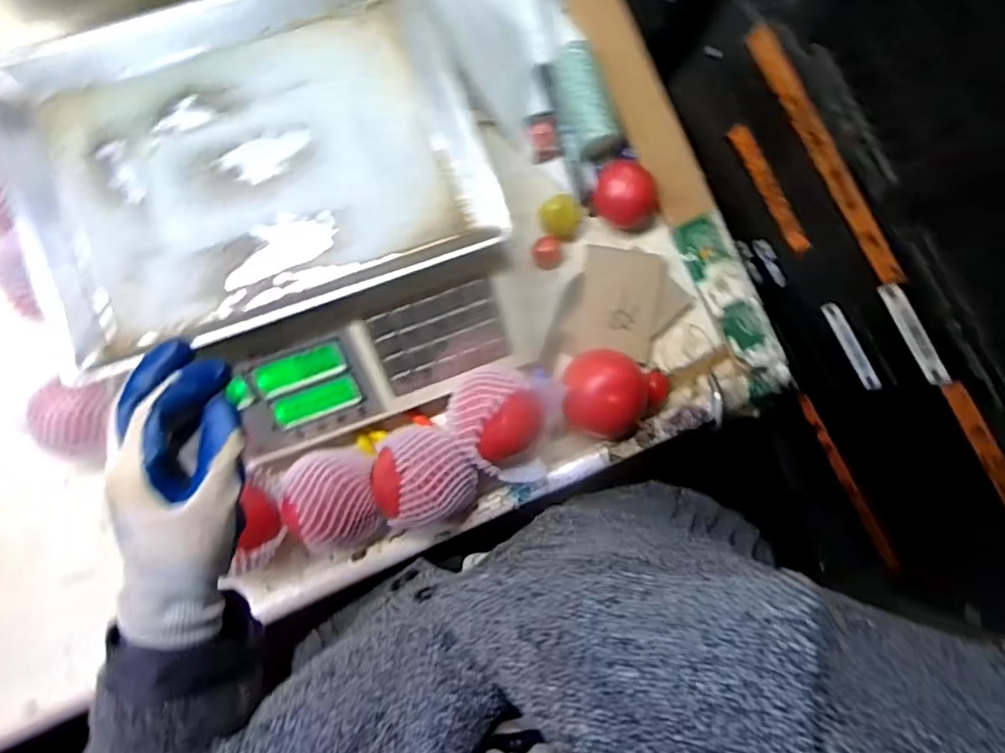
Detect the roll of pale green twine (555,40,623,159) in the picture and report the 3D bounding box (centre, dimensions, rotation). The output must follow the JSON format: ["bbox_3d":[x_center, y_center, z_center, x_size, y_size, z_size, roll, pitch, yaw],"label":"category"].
[{"bbox_3d":[0.083,-0.270,0.600,0.043,0.035,0.105,-18,87,-7],"label":"roll of pale green twine"}]

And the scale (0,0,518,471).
[{"bbox_3d":[-0.189,-0.131,0.508,0.353,0.117,0.369,-20,88,-7],"label":"scale"}]

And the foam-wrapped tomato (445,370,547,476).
[{"bbox_3d":[-0.005,0.033,0.536,0.077,0.068,0.083,0,85,-6],"label":"foam-wrapped tomato"}]

